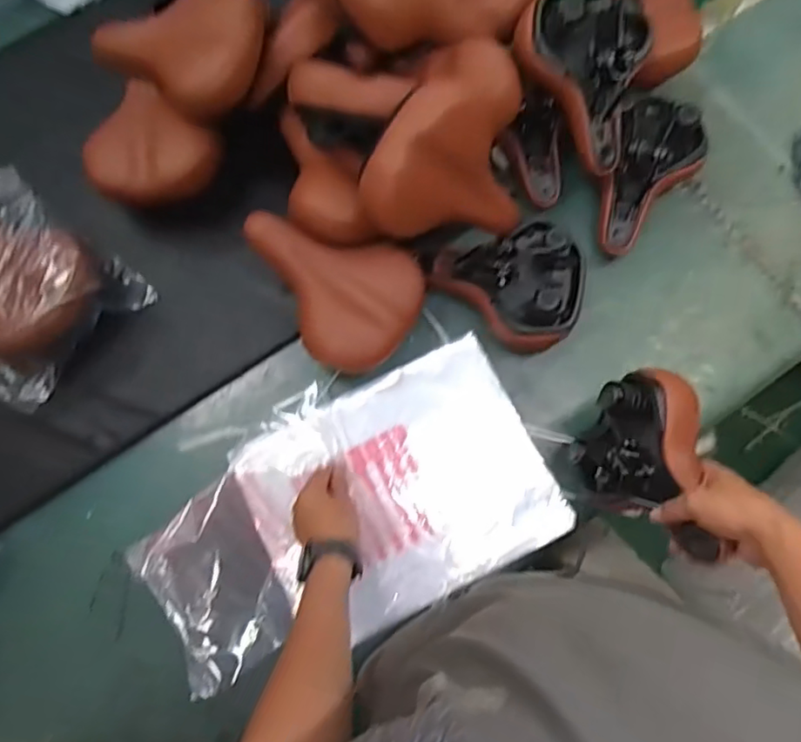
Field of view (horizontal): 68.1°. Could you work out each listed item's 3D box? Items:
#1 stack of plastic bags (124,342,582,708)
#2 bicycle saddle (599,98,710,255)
[{"bbox_3d":[-0.068,0.192,0.807,0.534,0.045,0.300,-25,82,-9],"label":"stack of plastic bags"},{"bbox_3d":[0.358,-0.291,0.868,0.131,0.066,0.241,27,92,7],"label":"bicycle saddle"}]

